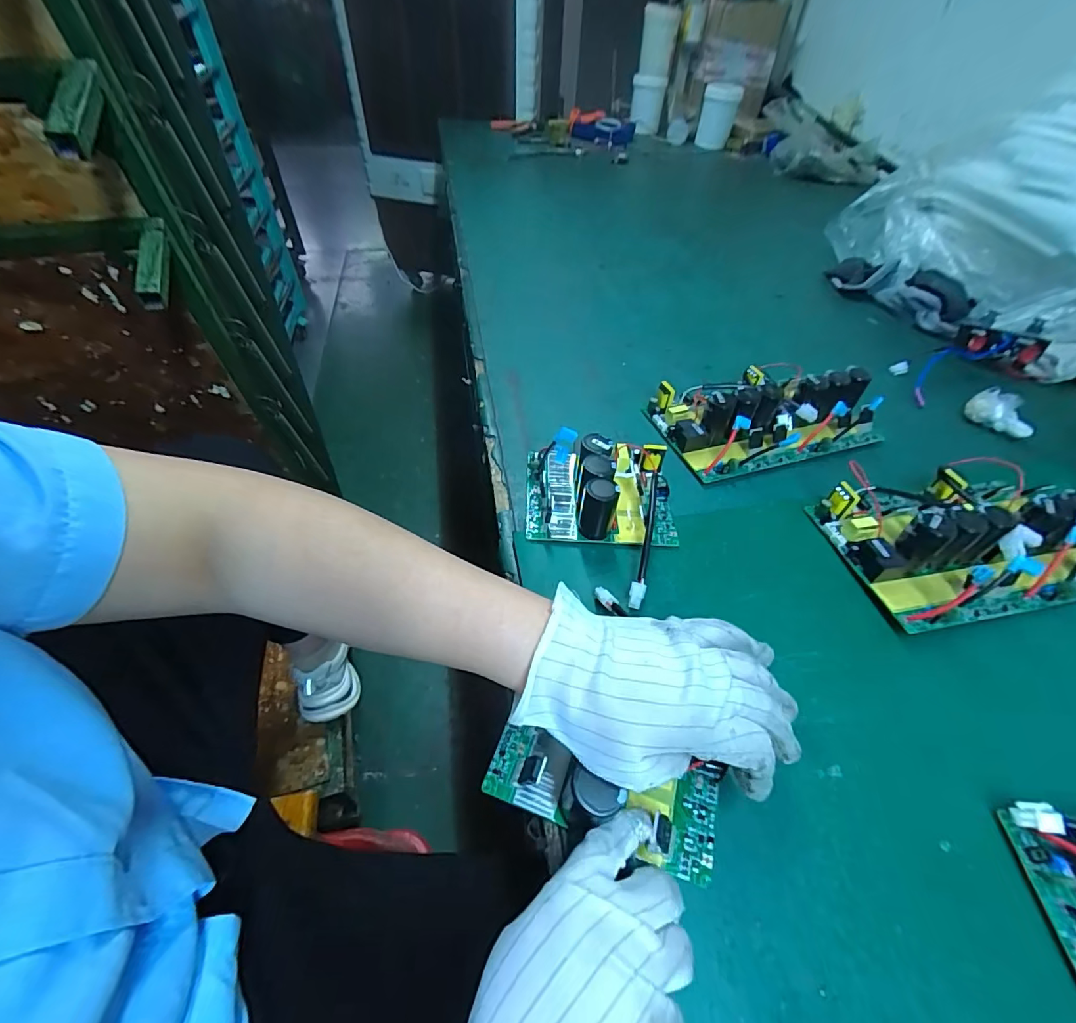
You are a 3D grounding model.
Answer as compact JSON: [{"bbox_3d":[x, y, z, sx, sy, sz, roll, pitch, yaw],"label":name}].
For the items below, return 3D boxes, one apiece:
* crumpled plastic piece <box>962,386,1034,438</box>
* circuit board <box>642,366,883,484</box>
[{"bbox_3d":[0.554,-0.119,0.561,0.040,0.032,0.067,-32,56,-28],"label":"crumpled plastic piece"},{"bbox_3d":[0.258,-0.120,0.532,0.241,0.056,0.141,-12,49,-14],"label":"circuit board"}]

